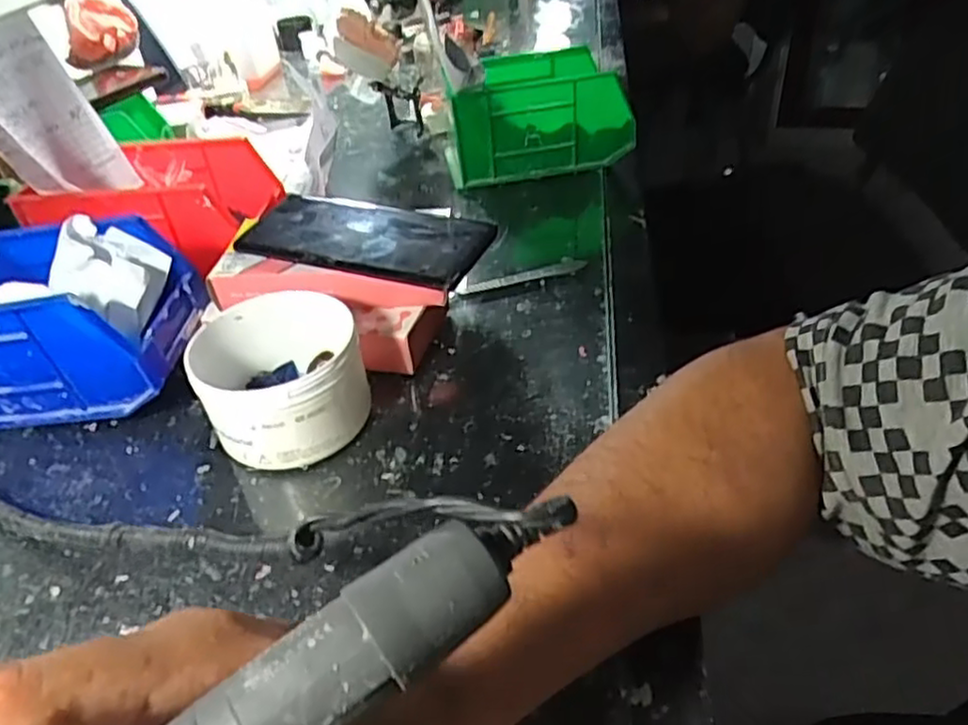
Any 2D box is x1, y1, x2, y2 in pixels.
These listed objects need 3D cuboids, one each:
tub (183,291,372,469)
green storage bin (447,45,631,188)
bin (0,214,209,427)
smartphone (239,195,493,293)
[{"bbox_3d":[-0.114,0.011,0.408,0.087,0.066,0.088,-4,38,3],"label":"tub"},{"bbox_3d":[0.050,-0.223,0.654,0.157,0.106,0.082,-7,38,-1],"label":"green storage bin"},{"bbox_3d":[-0.283,-0.021,0.449,0.188,0.095,0.096,-3,38,4],"label":"bin"},{"bbox_3d":[-0.077,-0.085,0.462,0.163,0.014,0.073,13,42,23],"label":"smartphone"}]

